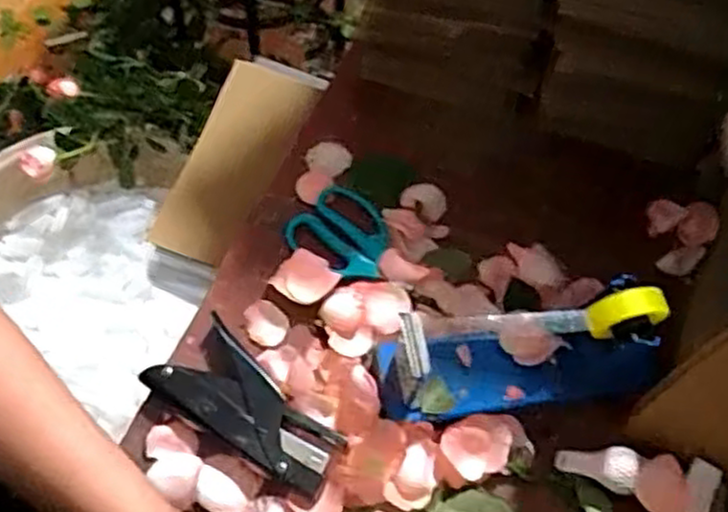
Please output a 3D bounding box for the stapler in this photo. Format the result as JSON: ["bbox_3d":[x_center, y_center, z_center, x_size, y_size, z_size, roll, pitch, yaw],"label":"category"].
[{"bbox_3d":[-0.086,0.112,0.545,0.144,0.026,0.067,41,70,15],"label":"stapler"}]

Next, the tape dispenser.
[{"bbox_3d":[0.110,0.060,0.519,0.195,0.127,0.078,-3,65,-4],"label":"tape dispenser"}]

